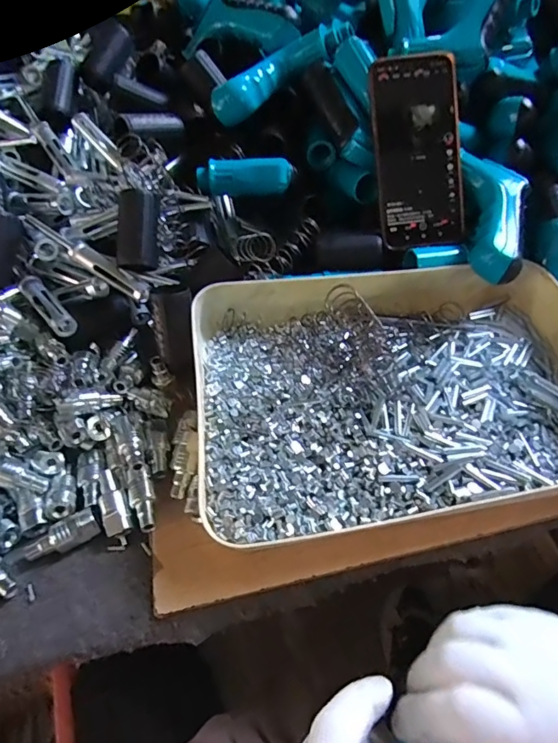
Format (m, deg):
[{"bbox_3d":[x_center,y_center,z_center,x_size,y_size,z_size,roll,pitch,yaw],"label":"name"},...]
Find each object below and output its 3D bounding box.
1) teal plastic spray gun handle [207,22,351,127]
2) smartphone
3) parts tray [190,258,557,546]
[{"bbox_3d":[-0.002,-0.295,0.453,0.147,0.031,0.044,-35,53,-2],"label":"teal plastic spray gun handle"},{"bbox_3d":[0.127,-0.199,0.420,0.077,0.160,0.005,-7,8,1],"label":"smartphone"},{"bbox_3d":[0.097,0.006,0.377,0.323,0.056,0.236,-8,48,-2],"label":"parts tray"}]

